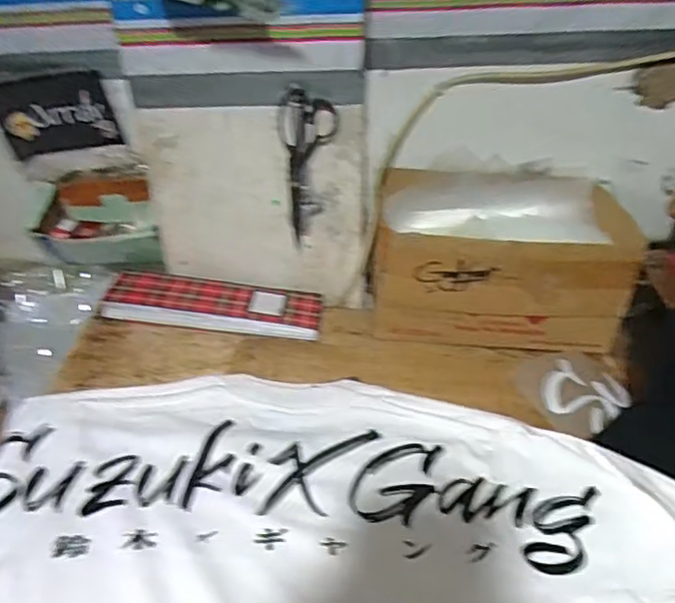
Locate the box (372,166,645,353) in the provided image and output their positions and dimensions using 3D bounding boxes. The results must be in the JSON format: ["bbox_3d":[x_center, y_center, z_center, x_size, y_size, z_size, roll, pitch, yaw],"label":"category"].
[{"bbox_3d":[0.250,-0.086,0.981,0.352,0.184,0.268,2,36,7],"label":"box"}]

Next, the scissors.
[{"bbox_3d":[-0.036,-0.187,0.874,0.075,0.223,0.009,-3,36,-1],"label":"scissors"}]

